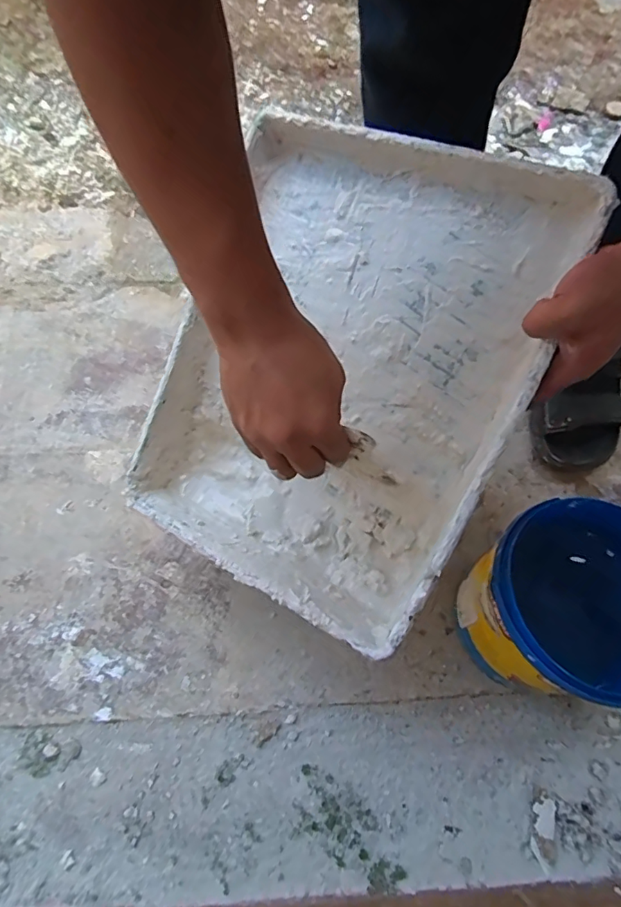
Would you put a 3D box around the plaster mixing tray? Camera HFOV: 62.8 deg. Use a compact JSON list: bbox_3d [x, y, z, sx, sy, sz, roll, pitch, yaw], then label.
[{"bbox_3d":[0.020,-0.063,0.405,0.273,0.083,0.343,26,101,20],"label":"plaster mixing tray"}]

